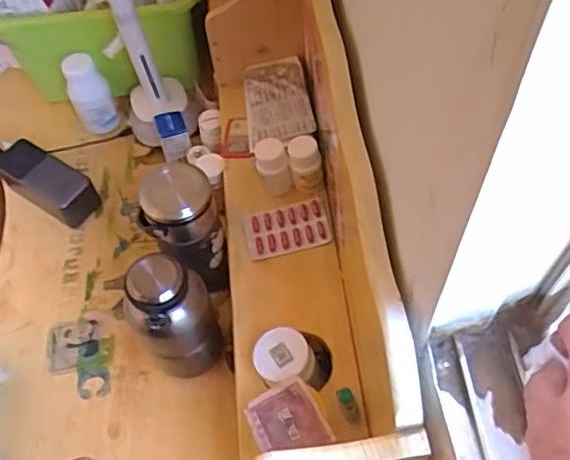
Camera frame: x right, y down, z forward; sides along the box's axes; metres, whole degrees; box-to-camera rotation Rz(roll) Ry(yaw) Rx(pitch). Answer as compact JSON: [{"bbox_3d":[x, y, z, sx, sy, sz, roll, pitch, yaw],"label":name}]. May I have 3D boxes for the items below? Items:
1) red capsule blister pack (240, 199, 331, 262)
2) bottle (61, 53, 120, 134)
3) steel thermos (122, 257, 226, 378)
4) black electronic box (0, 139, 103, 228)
[{"bbox_3d":[0.002,-0.001,0.620,0.085,0.011,0.058,-12,58,-4],"label":"red capsule blister pack"},{"bbox_3d":[-0.259,-0.176,0.810,0.053,0.118,0.044,-24,59,-11],"label":"bottle"},{"bbox_3d":[-0.106,0.095,0.583,0.079,0.179,0.061,-17,58,-7],"label":"steel thermos"},{"bbox_3d":[-0.331,-0.075,0.774,0.215,0.046,0.058,28,63,19],"label":"black electronic box"}]

